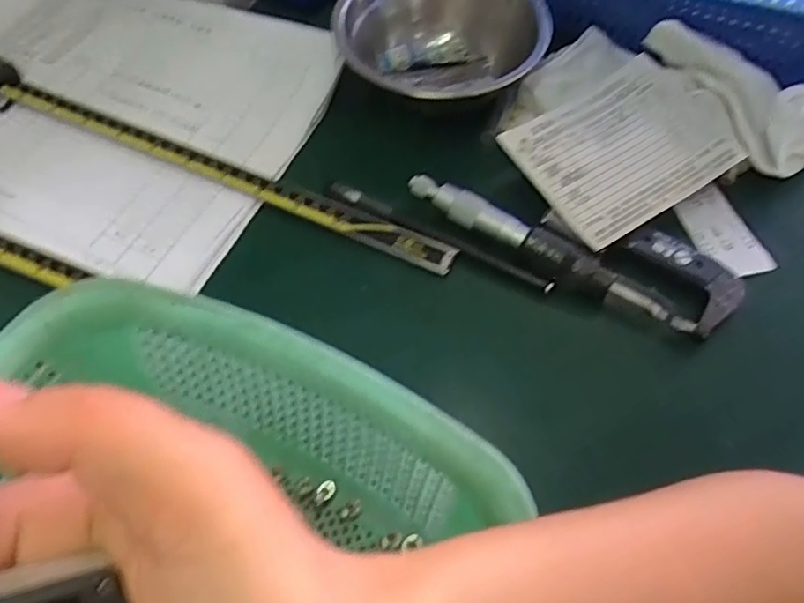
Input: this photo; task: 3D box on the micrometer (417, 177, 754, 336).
[{"bbox_3d":[0.095,-0.035,0.351,0.179,0.024,0.055,27,61,13],"label":"micrometer"}]

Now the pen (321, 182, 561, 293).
[{"bbox_3d":[0.020,-0.038,0.357,0.138,0.006,0.010,26,61,13],"label":"pen"}]

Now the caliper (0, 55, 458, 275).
[{"bbox_3d":[-0.152,-0.086,0.373,0.381,0.021,0.073,20,64,13],"label":"caliper"}]

